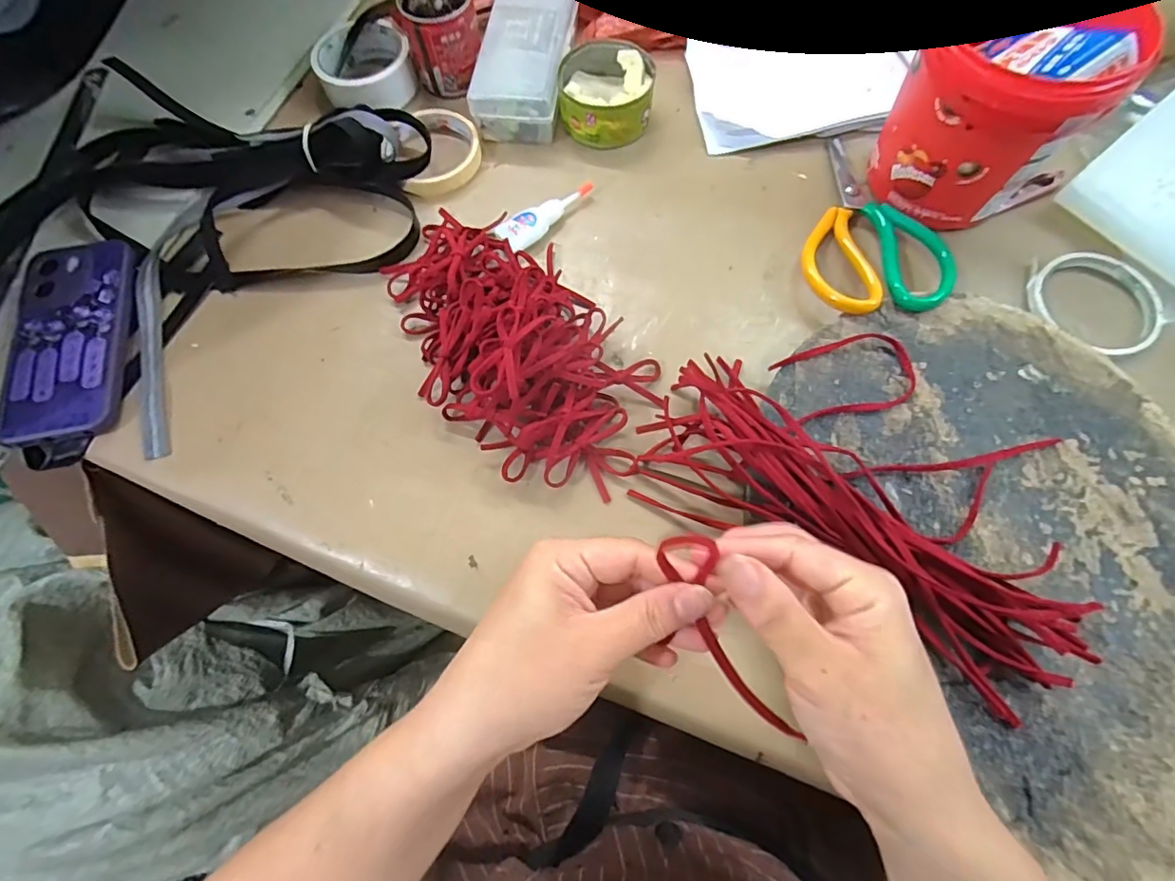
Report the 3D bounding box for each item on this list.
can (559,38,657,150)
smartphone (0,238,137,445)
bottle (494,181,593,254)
[{"bbox_3d":[0.018,-0.311,0.477,0.081,0.050,0.085,-1,70,2],"label":"can"},{"bbox_3d":[-0.403,-0.080,0.417,0.084,0.019,0.171,-8,70,0],"label":"smartphone"},{"bbox_3d":[-0.035,-0.191,0.448,0.027,0.018,0.093,42,77,15],"label":"bottle"}]

